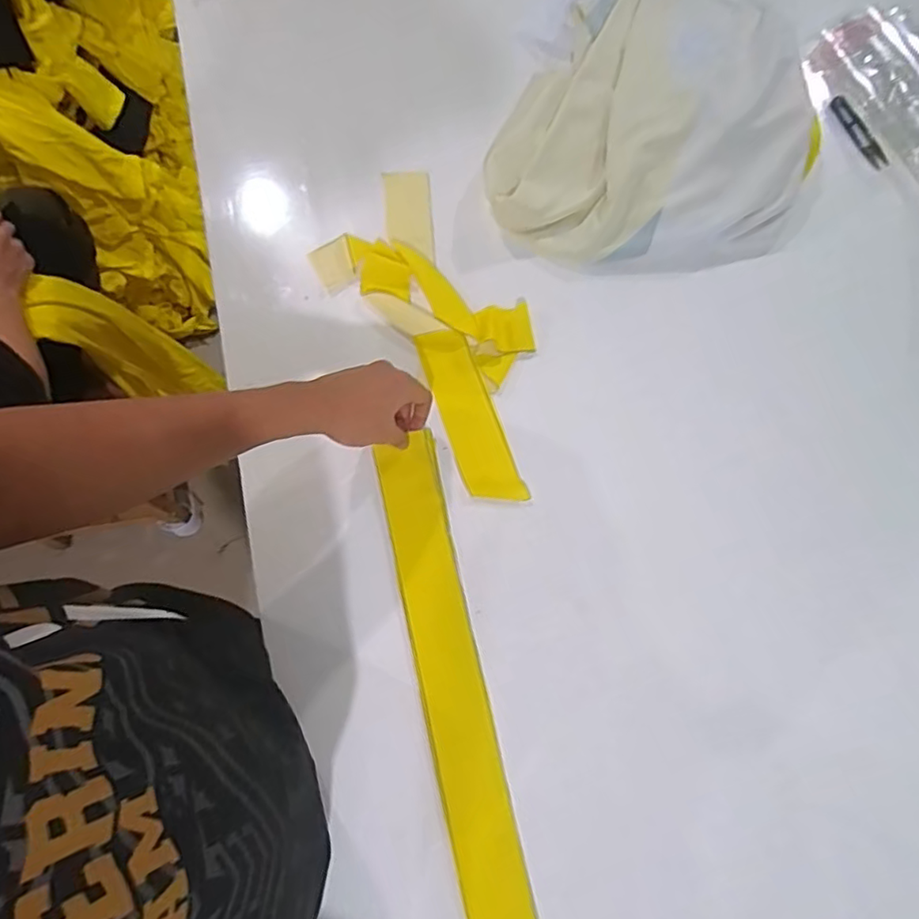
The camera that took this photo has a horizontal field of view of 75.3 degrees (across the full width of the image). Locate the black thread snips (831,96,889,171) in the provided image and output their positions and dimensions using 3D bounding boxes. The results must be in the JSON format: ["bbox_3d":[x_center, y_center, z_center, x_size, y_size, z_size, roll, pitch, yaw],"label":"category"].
[{"bbox_3d":[0.532,-0.436,0.794,0.019,0.011,0.117,-22,75,-8],"label":"black thread snips"}]

